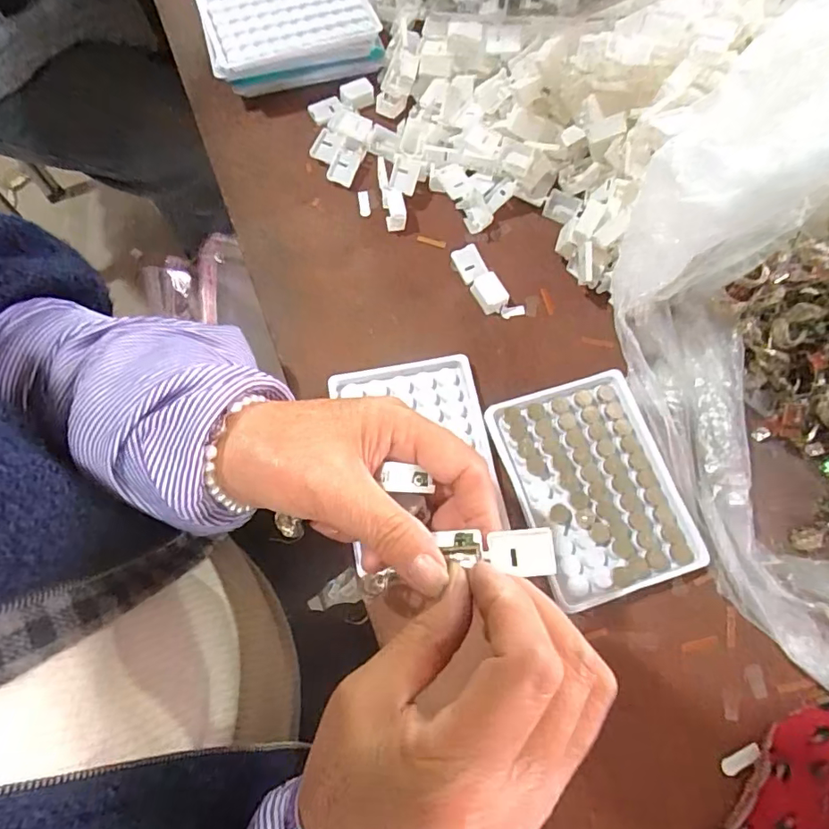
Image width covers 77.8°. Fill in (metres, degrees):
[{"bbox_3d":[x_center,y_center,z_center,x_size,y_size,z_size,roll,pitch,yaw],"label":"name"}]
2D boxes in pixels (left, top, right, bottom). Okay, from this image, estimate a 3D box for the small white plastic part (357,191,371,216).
[{"bbox_3d":[-0.039,-0.163,0.395,0.008,0.004,0.022,-7,71,-3],"label":"small white plastic part"}]

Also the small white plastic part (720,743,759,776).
[{"bbox_3d":[0.178,0.188,0.279,0.023,0.004,0.008,-23,72,-8],"label":"small white plastic part"}]

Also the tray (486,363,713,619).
[{"bbox_3d":[0.110,0.044,0.319,0.095,0.014,0.131,-16,71,-6],"label":"tray"}]

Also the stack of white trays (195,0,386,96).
[{"bbox_3d":[-0.102,-0.318,0.427,0.136,0.035,0.103,-15,71,-6],"label":"stack of white trays"}]

